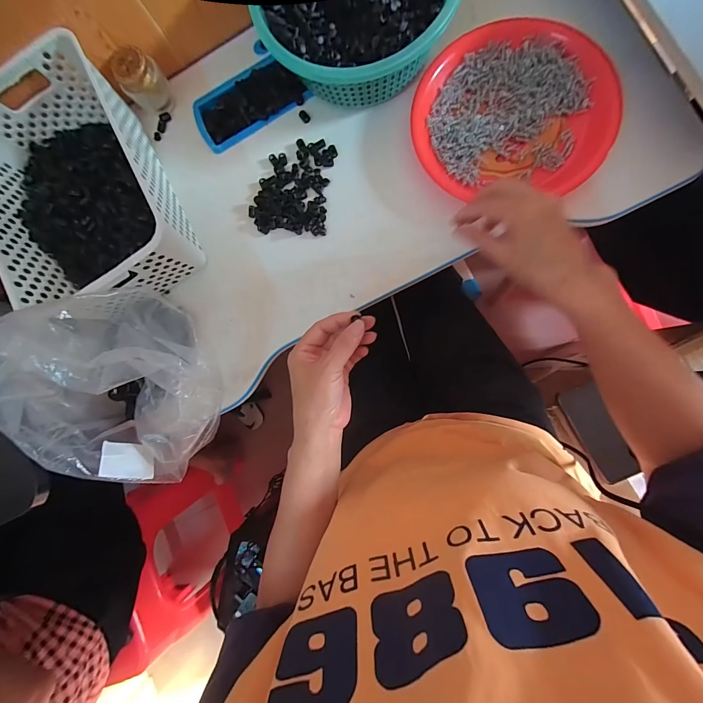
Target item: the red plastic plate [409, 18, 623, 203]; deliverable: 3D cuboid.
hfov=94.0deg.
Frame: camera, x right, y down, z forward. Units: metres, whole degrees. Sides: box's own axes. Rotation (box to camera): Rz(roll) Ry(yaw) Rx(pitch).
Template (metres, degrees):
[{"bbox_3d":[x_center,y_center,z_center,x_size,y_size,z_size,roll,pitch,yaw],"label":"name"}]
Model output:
[{"bbox_3d":[0.192,-0.294,0.398,0.225,0.033,0.206,1,92,5],"label":"red plastic plate"}]

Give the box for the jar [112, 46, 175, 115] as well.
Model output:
[{"bbox_3d":[-0.294,-0.385,0.466,0.051,0.058,0.050,0,92,5],"label":"jar"}]

